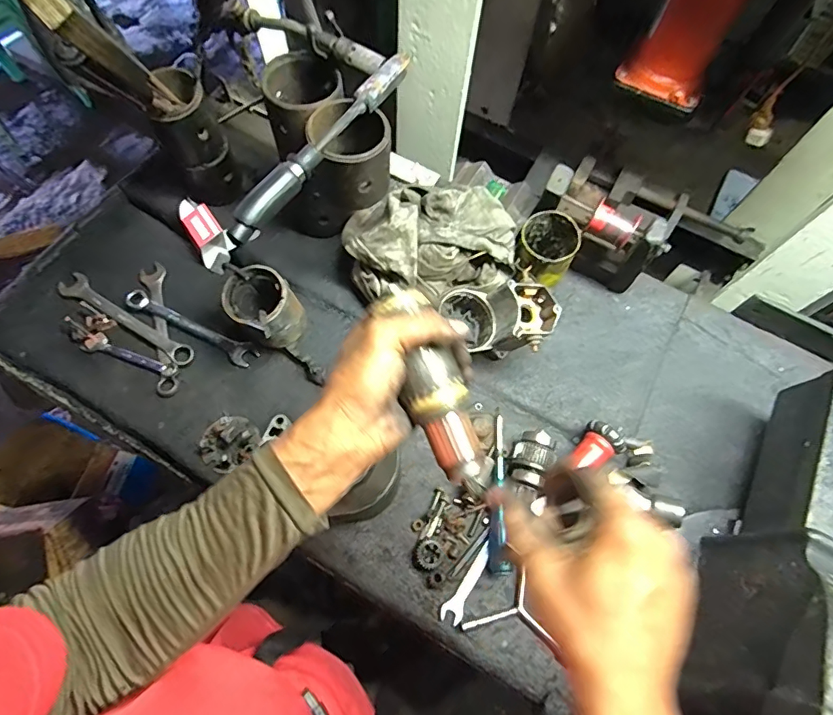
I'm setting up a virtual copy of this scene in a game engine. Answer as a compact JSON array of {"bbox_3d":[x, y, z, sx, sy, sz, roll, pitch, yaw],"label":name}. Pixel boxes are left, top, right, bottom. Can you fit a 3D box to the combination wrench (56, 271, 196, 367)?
[{"bbox_3d":[-0.398,-0.050,0.654,0.223,0.019,0.035,31,72,11],"label":"combination wrench"}]

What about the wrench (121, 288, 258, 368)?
[{"bbox_3d":[-0.314,-0.042,0.656,0.202,0.016,0.032,24,70,9],"label":"wrench"}]

